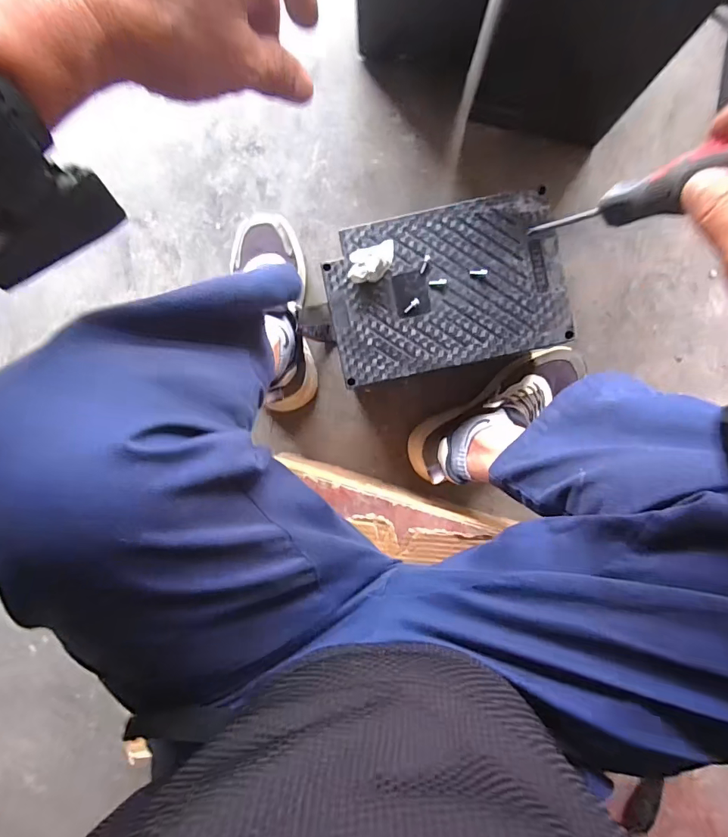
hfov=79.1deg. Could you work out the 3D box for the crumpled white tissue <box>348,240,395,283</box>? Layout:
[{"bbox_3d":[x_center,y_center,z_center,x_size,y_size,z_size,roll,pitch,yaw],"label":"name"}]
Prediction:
[{"bbox_3d":[0.008,-0.168,0.481,0.052,0.027,0.034,-13,93,2],"label":"crumpled white tissue"}]

